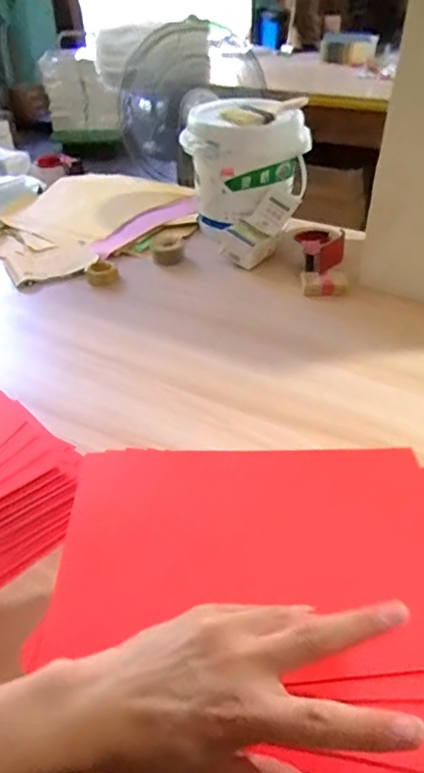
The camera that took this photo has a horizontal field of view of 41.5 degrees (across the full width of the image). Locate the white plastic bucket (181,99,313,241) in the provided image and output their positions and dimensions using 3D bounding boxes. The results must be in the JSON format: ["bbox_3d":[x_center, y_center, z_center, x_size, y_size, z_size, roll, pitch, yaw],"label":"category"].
[{"bbox_3d":[0.072,-0.492,1.275,0.237,0.254,0.214,-20,41,-23],"label":"white plastic bucket"}]

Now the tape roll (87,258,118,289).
[{"bbox_3d":[-0.225,-0.232,1.146,0.060,0.036,0.062,-1,38,0],"label":"tape roll"}]

